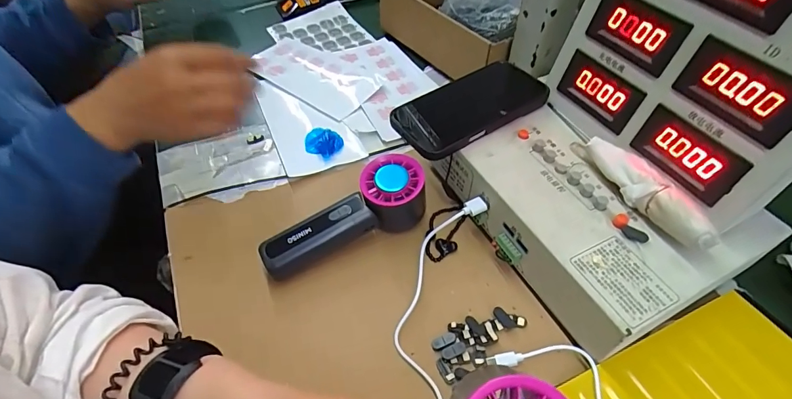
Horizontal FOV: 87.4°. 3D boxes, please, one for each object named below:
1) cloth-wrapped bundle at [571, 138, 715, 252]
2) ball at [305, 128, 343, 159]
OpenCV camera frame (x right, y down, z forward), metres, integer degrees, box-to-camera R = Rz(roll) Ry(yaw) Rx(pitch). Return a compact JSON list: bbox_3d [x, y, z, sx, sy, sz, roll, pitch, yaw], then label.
[{"bbox_3d":[0.187,-0.010,0.323,0.028,0.029,0.124,-18,53,-13],"label":"cloth-wrapped bundle"},{"bbox_3d":[-0.081,-0.065,0.469,0.036,0.017,0.030,20,54,16],"label":"ball"}]

